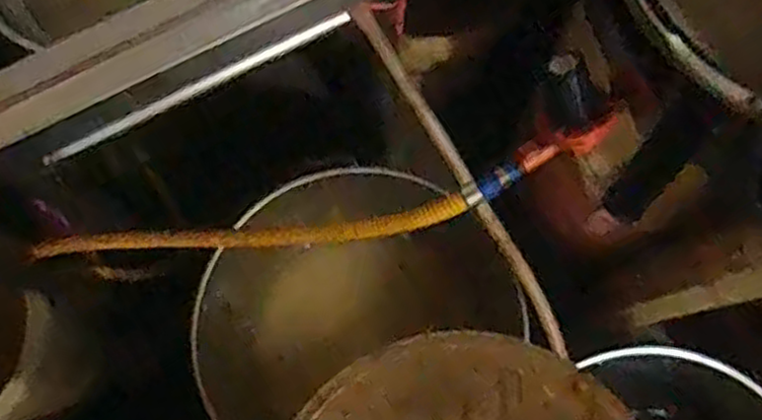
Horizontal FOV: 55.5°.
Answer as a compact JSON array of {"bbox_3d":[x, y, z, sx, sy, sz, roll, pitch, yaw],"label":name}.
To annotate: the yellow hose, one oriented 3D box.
[{"bbox_3d":[-0.119,0.007,0.726,0.573,0.030,0.065,-7,77,23],"label":"yellow hose"}]

